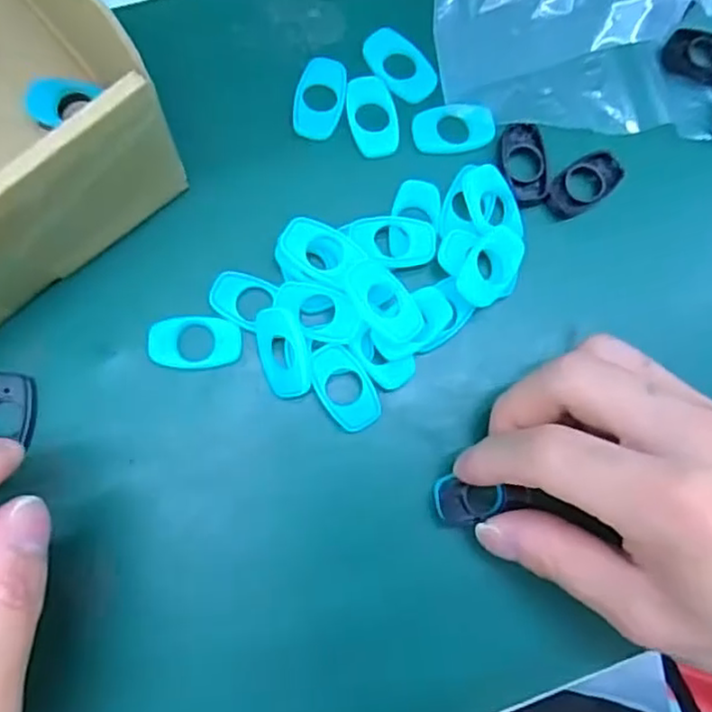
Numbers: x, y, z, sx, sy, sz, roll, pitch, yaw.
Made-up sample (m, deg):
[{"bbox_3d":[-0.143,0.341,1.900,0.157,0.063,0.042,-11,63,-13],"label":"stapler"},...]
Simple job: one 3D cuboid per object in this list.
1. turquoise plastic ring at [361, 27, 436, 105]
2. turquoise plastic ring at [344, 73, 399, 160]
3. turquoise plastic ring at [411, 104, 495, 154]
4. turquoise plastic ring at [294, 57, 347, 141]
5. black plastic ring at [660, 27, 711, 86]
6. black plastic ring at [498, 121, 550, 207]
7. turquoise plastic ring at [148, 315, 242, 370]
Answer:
[{"bbox_3d":[0.018,-0.117,0.268,0.019,0.004,0.033,-37,86,-10],"label":"turquoise plastic ring"},{"bbox_3d":[0.007,-0.095,0.262,0.019,0.004,0.034,-10,82,-7],"label":"turquoise plastic ring"},{"bbox_3d":[0.039,-0.089,0.263,0.031,0.006,0.018,-1,81,-5],"label":"turquoise plastic ring"},{"bbox_3d":[-0.014,-0.101,0.263,0.018,0.006,0.032,10,80,-3],"label":"turquoise plastic ring"},{"bbox_3d":[0.145,-0.125,0.279,0.034,0.007,0.019,13,80,-3],"label":"black plastic ring"},{"bbox_3d":[0.066,-0.076,0.261,0.017,0.004,0.033,-6,81,-6],"label":"black plastic ring"},{"bbox_3d":[-0.058,-0.005,0.243,0.033,0.004,0.020,-2,81,-6],"label":"turquoise plastic ring"}]

